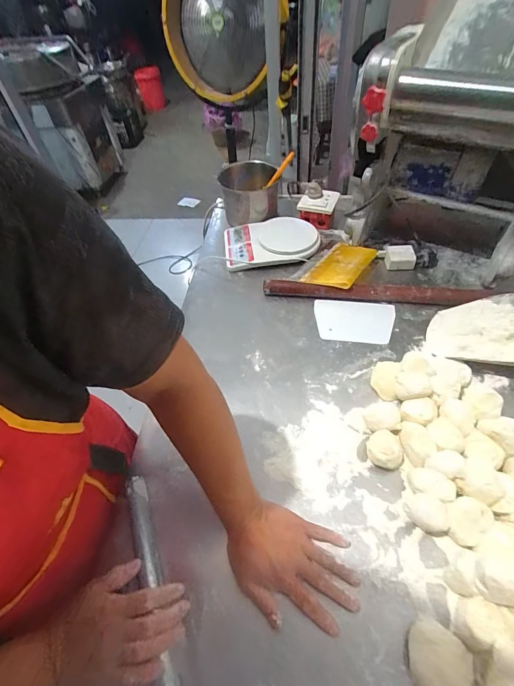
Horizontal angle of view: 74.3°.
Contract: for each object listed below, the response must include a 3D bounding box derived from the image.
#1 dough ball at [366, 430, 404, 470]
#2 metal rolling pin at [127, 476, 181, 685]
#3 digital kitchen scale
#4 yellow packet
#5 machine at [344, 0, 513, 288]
[{"bbox_3d":[0.183,0.151,0.481,0.051,0.036,0.047,-3,52,3],"label":"dough ball"},{"bbox_3d":[-0.117,0.300,0.392,0.027,0.025,0.298,-19,53,-9],"label":"metal rolling pin"},{"bbox_3d":[0.033,-0.234,0.799,0.214,0.034,0.152,-8,52,-1],"label":"digital kitchen scale"},{"bbox_3d":[0.177,-0.168,0.711,0.098,0.022,0.168,26,59,23],"label":"yellow packet"},{"bbox_3d":[0.400,-0.375,0.637,0.353,0.441,0.347,24,57,23],"label":"machine"}]

